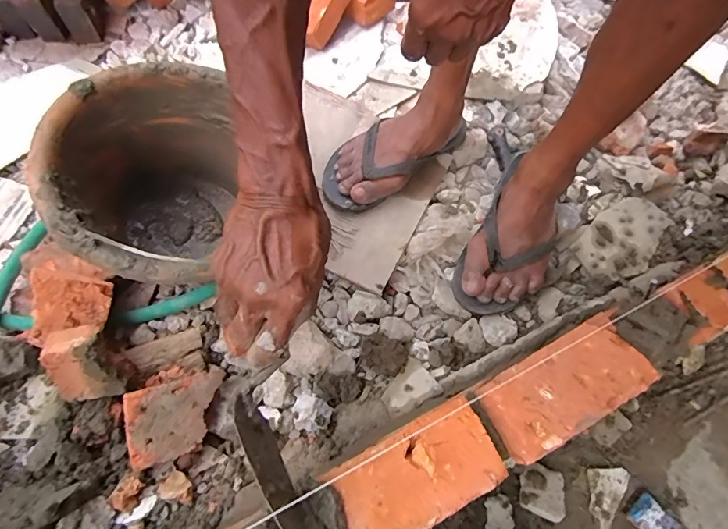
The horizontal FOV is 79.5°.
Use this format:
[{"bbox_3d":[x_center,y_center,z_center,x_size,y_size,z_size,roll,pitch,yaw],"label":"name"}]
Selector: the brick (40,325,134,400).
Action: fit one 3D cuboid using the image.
[{"bbox_3d":[-0.296,0.107,0.479,0.064,0.083,0.066,-6,64,-7],"label":"brick"}]

